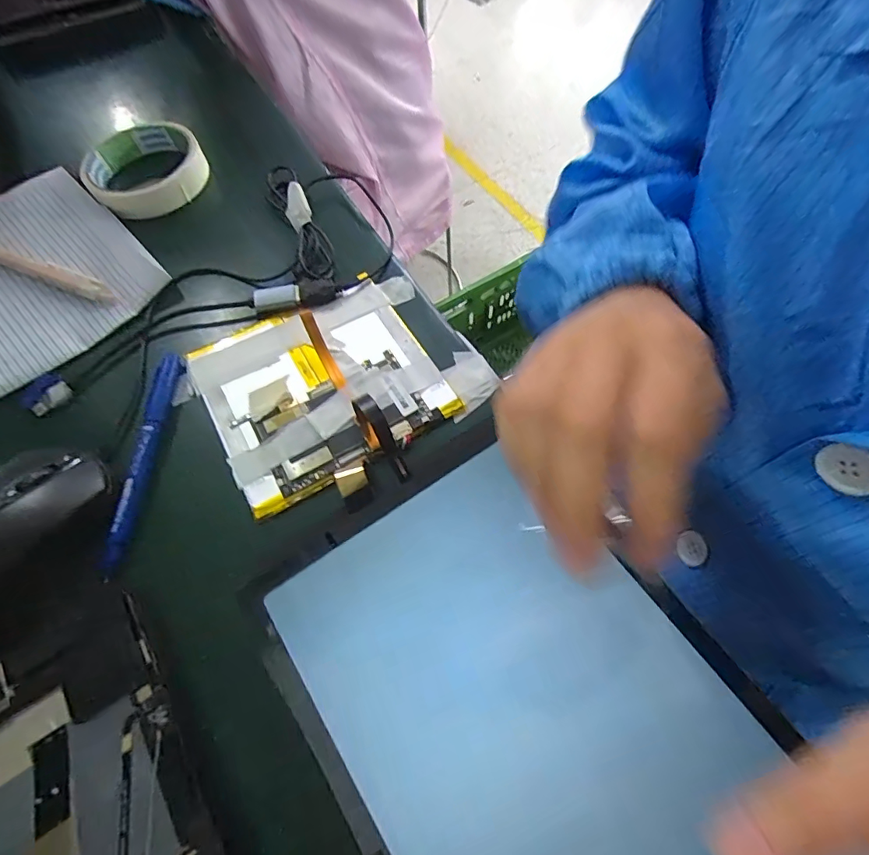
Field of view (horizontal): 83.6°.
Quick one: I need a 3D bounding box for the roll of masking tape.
[{"bbox_3d":[-0.227,-0.204,0.384,0.085,0.026,0.085,-1,63,2],"label":"roll of masking tape"}]

